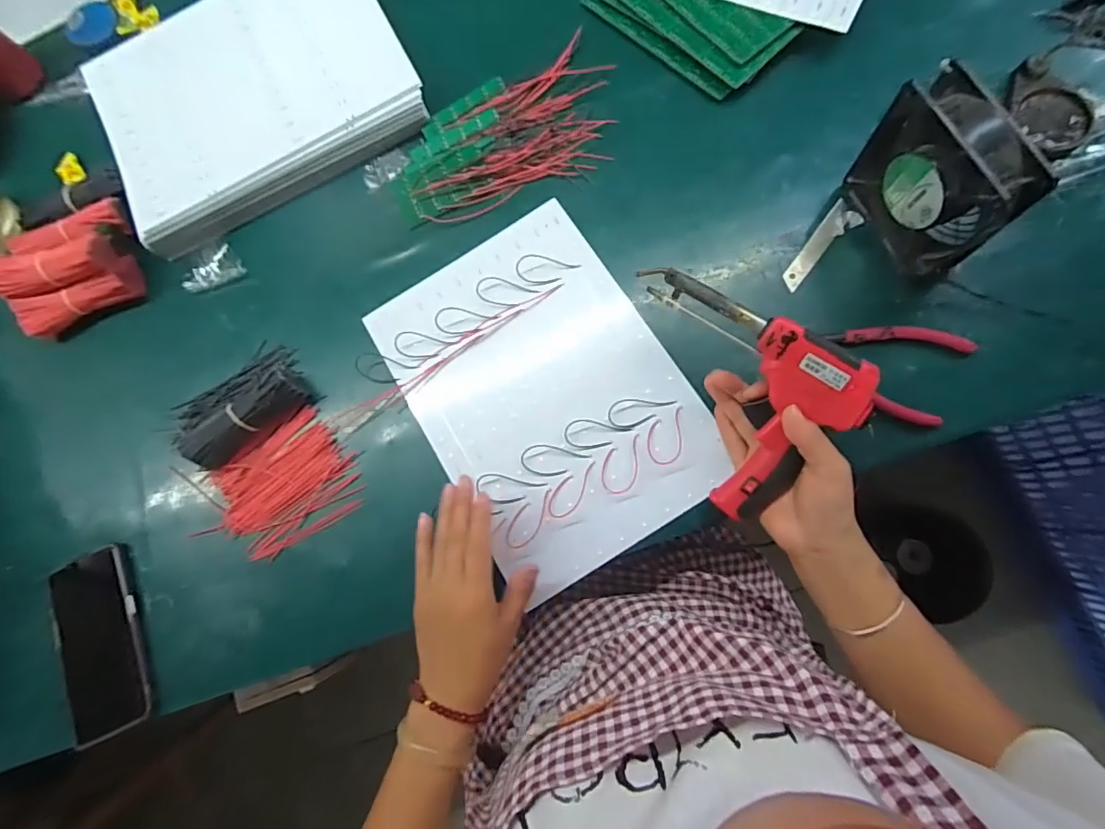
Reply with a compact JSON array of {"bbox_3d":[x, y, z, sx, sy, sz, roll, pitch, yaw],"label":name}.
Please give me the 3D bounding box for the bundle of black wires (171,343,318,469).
[{"bbox_3d":[-0.314,-0.011,0.509,0.139,0.046,0.087,-39,75,-3],"label":"bundle of black wires"}]

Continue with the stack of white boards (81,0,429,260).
[{"bbox_3d":[-0.326,-0.352,0.560,0.326,0.037,0.259,-28,81,3],"label":"stack of white boards"}]

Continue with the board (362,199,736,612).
[{"bbox_3d":[-0.010,-0.026,0.481,0.213,0.011,0.321,-32,75,-1],"label":"board"}]

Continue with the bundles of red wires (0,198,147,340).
[{"bbox_3d":[-0.513,-0.157,0.548,0.136,0.066,0.115,-21,75,2],"label":"bundles of red wires"}]

